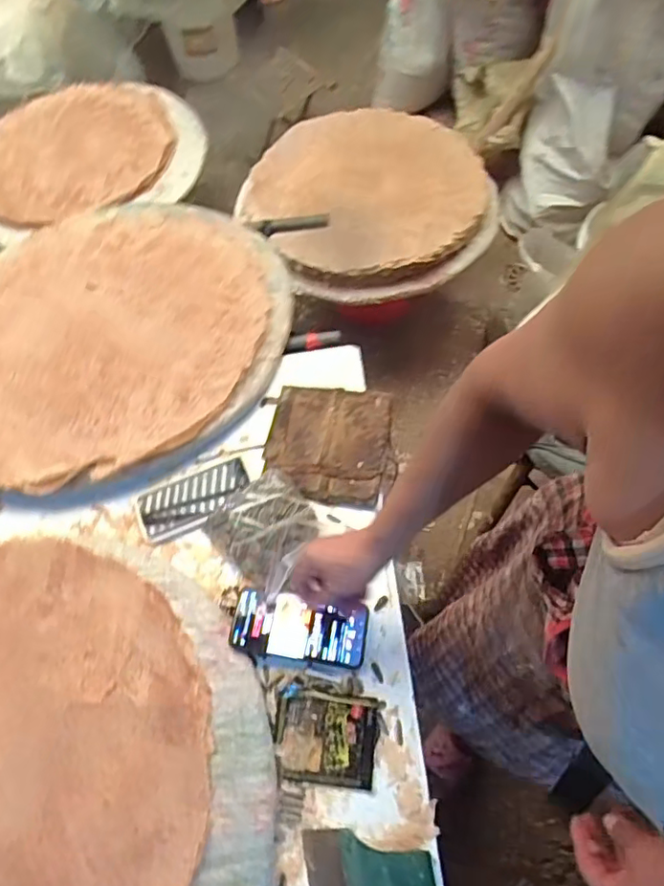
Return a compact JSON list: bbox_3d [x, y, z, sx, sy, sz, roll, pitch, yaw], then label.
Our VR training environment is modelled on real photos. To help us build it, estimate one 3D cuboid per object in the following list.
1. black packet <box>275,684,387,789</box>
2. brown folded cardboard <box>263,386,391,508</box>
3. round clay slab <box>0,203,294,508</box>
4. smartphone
[{"bbox_3d":[-0.007,0.325,0.657,0.112,0.014,0.091,7,59,9],"label":"black packet"},{"bbox_3d":[-0.007,0.000,0.844,0.167,0.021,0.174,8,60,9],"label":"brown folded cardboard"},{"bbox_3d":[-0.387,-0.194,0.984,0.613,0.053,0.608,2,59,6],"label":"round clay slab"},{"bbox_3d":[-0.039,0.221,0.708,0.159,0.013,0.069,9,60,6],"label":"smartphone"}]

